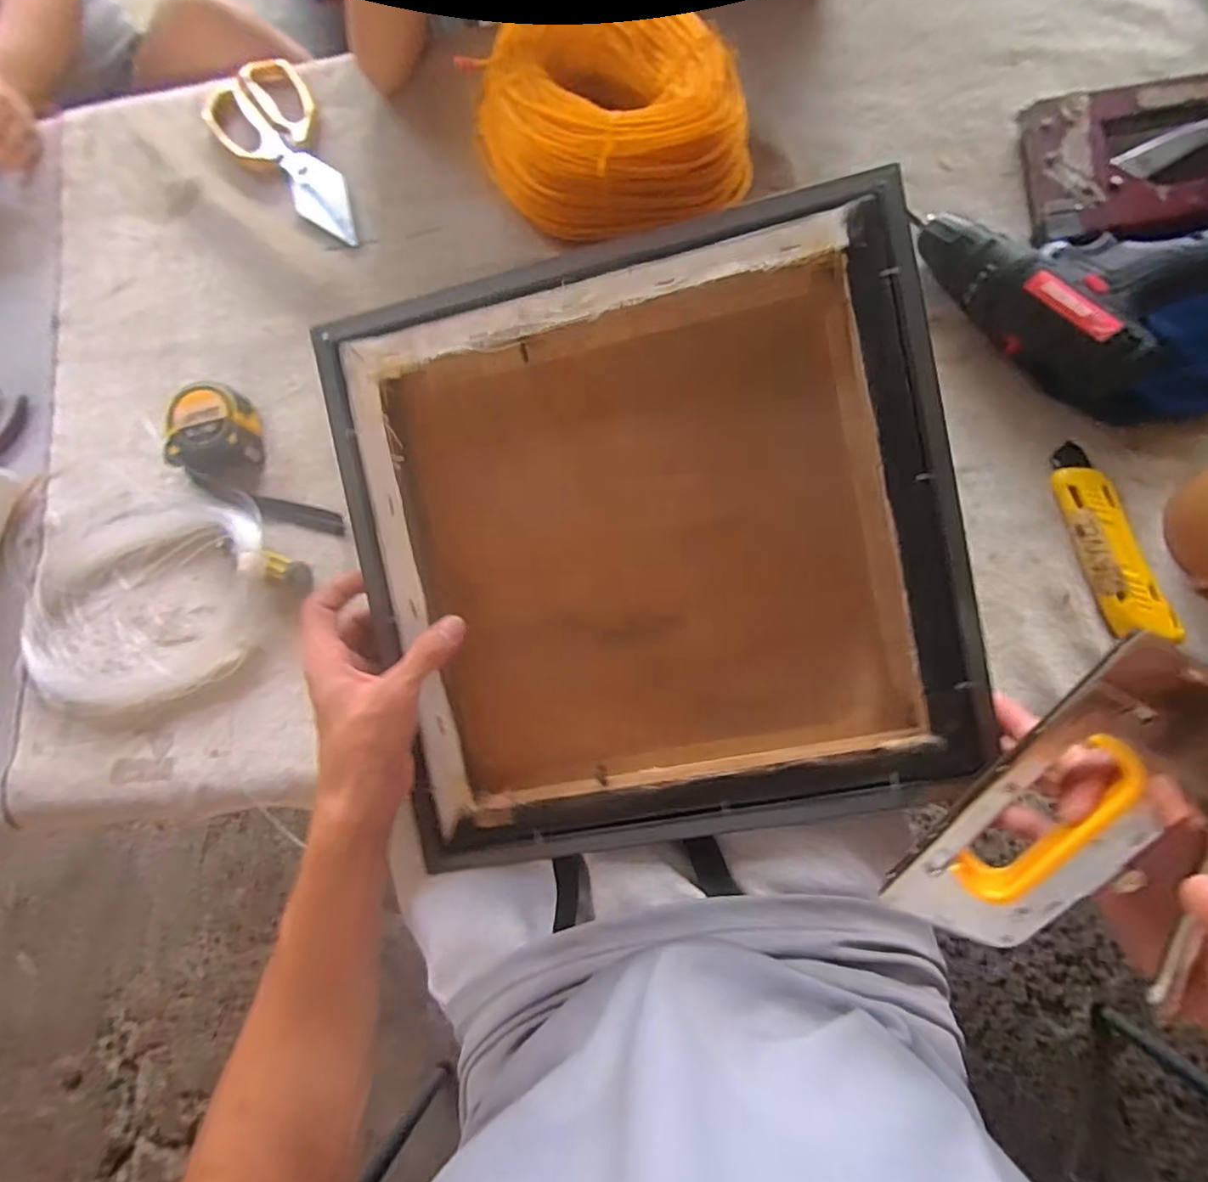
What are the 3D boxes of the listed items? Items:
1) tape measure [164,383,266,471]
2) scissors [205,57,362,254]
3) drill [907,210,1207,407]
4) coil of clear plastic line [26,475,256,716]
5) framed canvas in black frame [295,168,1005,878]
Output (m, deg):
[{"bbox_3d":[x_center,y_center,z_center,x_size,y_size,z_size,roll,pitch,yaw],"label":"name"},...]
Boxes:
[{"bbox_3d":[-0.322,-0.132,0.481,0.064,0.041,0.071,2,79,6],"label":"tape measure"},{"bbox_3d":[-0.290,-0.409,0.538,0.094,0.012,0.221,-37,77,0],"label":"scissors"},{"bbox_3d":[0.362,-0.247,0.386,0.196,0.108,0.187,-29,78,0],"label":"drill"},{"bbox_3d":[-0.379,-0.003,0.461,0.229,0.027,0.190,4,80,9],"label":"coil of clear plastic line"},{"bbox_3d":[0.026,-0.024,0.334,0.325,0.031,0.332,-12,92,6],"label":"framed canvas in black frame"}]

